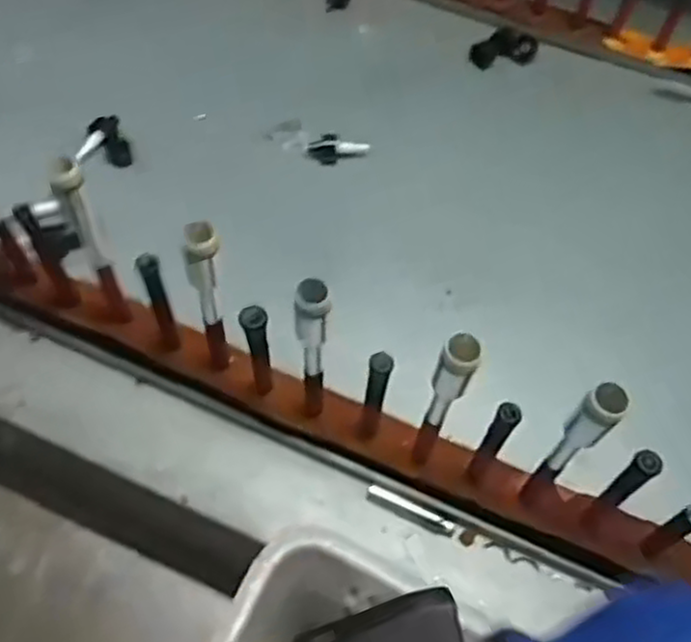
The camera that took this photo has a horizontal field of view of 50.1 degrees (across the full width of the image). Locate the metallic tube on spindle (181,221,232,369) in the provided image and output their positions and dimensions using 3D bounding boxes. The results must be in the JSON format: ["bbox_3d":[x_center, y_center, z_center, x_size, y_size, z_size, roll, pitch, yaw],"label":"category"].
[{"bbox_3d":[-0.106,-0.008,0.601,0.026,0.215,0.019,-14,62,-10],"label":"metallic tube on spindle"}]

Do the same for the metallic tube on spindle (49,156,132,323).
[{"bbox_3d":[-0.209,-0.059,0.624,0.021,0.200,0.026,-19,62,-13],"label":"metallic tube on spindle"}]

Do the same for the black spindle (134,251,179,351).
[{"bbox_3d":[-0.159,-0.012,0.639,0.017,0.140,0.015,-19,62,-13],"label":"black spindle"}]

